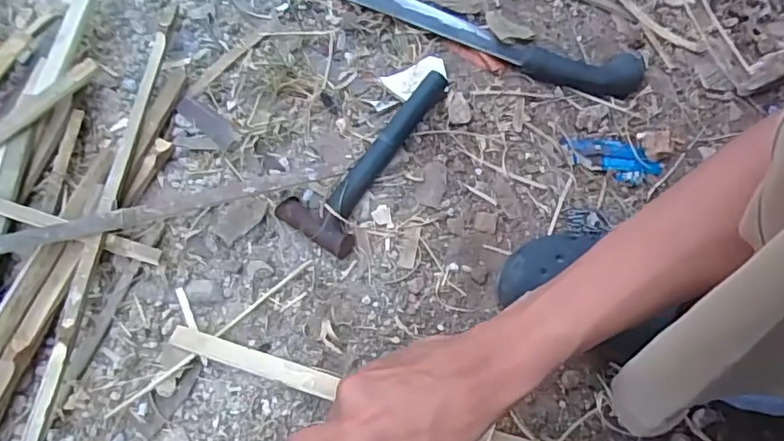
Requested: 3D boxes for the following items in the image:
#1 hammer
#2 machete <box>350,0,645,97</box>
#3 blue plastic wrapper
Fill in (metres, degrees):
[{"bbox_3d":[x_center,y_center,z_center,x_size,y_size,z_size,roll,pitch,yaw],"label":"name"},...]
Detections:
[{"bbox_3d":[-0.032,-0.076,0.590,0.085,0.048,0.217,27,66,9],"label":"hammer"},{"bbox_3d":[0.115,-0.236,0.693,0.382,0.027,0.069,23,65,7],"label":"machete"},{"bbox_3d":[0.250,-0.072,0.638,0.111,0.006,0.047,22,65,7],"label":"blue plastic wrapper"}]

